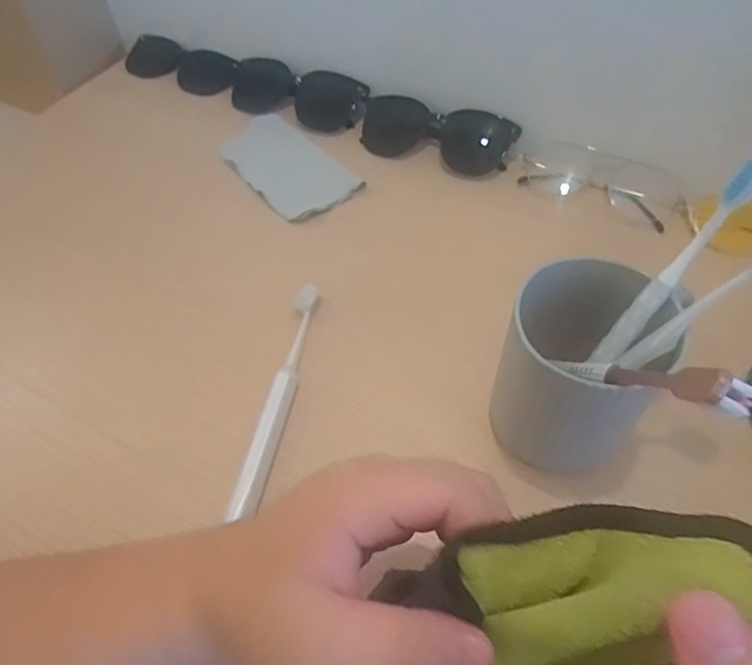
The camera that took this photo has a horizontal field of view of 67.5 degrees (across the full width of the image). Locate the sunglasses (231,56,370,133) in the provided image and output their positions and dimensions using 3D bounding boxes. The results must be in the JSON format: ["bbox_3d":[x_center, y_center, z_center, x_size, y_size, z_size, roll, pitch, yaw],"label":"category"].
[{"bbox_3d":[-0.076,-0.227,0.536,0.135,0.030,0.048,18,56,14],"label":"sunglasses"}]

